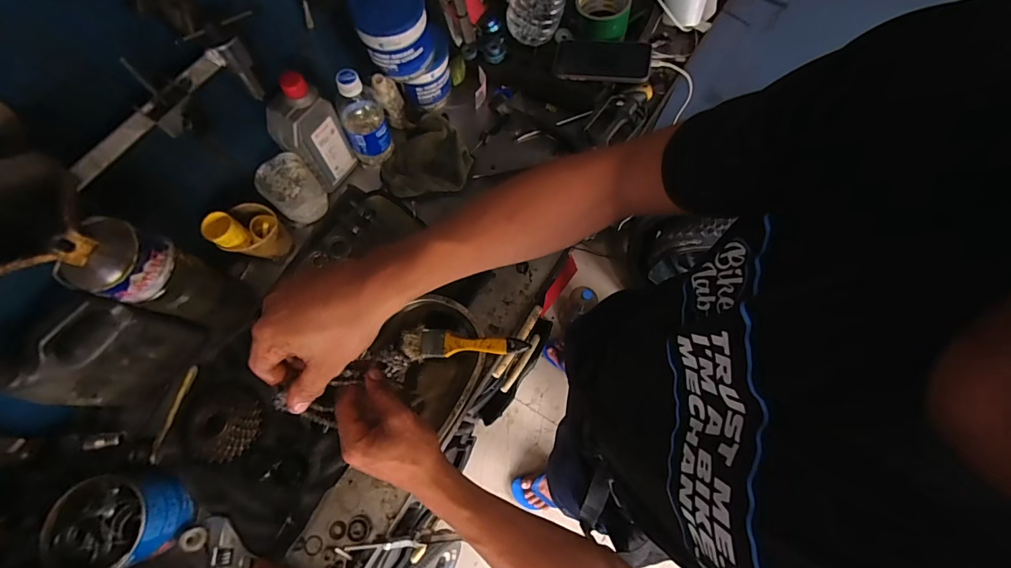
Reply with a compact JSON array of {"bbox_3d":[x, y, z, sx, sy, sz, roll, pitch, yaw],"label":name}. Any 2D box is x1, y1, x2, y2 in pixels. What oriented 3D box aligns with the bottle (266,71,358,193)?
[{"bbox_3d":[-0.275,-0.210,0.605,0.048,0.170,0.078,31,74,11],"label":"bottle"}]

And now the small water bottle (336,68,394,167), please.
[{"bbox_3d":[-0.212,-0.246,0.632,0.068,0.160,0.064,-26,73,-8],"label":"small water bottle"}]

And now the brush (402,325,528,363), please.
[{"bbox_3d":[-0.056,0.085,0.565,0.165,0.024,0.042,7,71,4],"label":"brush"}]

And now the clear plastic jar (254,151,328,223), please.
[{"bbox_3d":[-0.308,-0.135,0.622,0.057,0.090,0.071,36,76,12],"label":"clear plastic jar"}]

